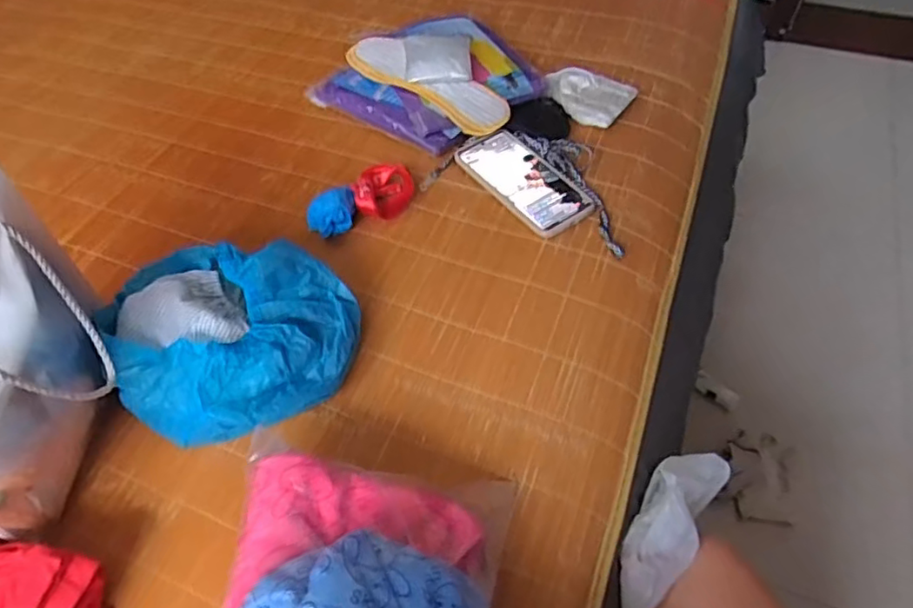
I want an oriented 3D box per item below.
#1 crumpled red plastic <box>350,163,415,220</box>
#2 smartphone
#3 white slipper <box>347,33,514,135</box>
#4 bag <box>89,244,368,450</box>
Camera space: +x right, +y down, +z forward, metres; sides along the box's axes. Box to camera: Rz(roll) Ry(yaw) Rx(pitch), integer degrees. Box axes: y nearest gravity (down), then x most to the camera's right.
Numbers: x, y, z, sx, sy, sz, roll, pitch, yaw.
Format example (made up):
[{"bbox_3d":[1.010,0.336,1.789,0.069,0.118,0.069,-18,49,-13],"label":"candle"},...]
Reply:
[{"bbox_3d":[-0.082,-0.126,0.698,0.060,0.039,0.076,9,53,9],"label":"crumpled red plastic"},{"bbox_3d":[0.078,-0.145,0.718,0.077,0.006,0.168,-33,61,-18],"label":"smartphone"},{"bbox_3d":[-0.021,-0.302,0.788,0.240,0.048,0.119,37,62,25],"label":"white slipper"},{"bbox_3d":[-0.197,0.036,0.545,0.205,0.091,0.166,6,53,6],"label":"bag"}]

